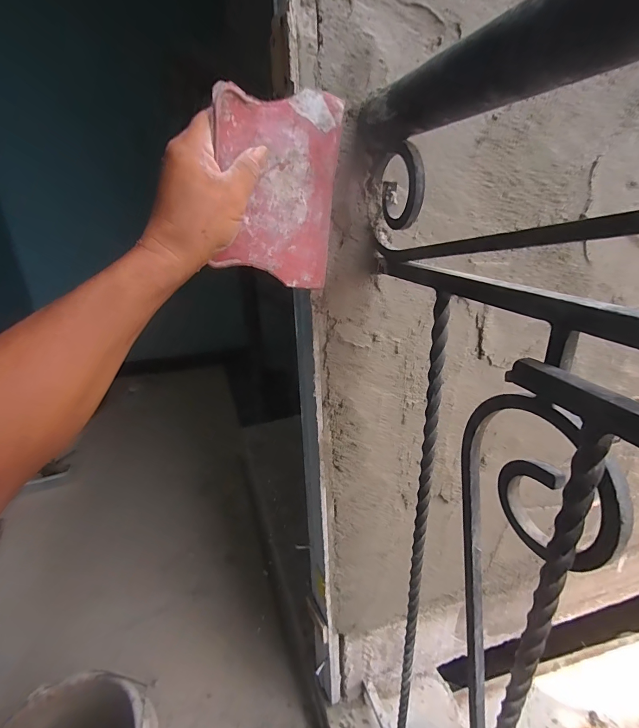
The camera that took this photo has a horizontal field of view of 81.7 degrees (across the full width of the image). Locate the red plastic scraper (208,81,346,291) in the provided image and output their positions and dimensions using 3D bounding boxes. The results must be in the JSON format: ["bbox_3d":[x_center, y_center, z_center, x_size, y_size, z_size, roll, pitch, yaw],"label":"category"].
[{"bbox_3d":[-0.036,-0.155,0.340,0.122,0.167,0.017,-7,29,-30],"label":"red plastic scraper"}]

